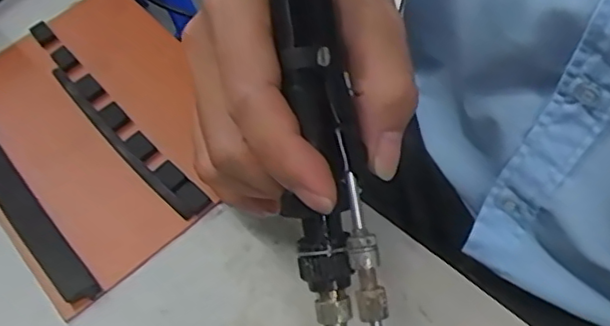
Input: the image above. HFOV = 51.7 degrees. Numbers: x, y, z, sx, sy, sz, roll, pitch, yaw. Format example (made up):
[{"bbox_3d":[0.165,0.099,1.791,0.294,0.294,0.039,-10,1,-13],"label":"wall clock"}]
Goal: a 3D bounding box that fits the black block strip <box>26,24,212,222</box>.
[{"bbox_3d":[-0.105,-0.025,0.331,0.018,0.011,0.158,-40,60,-17],"label":"black block strip"}]

